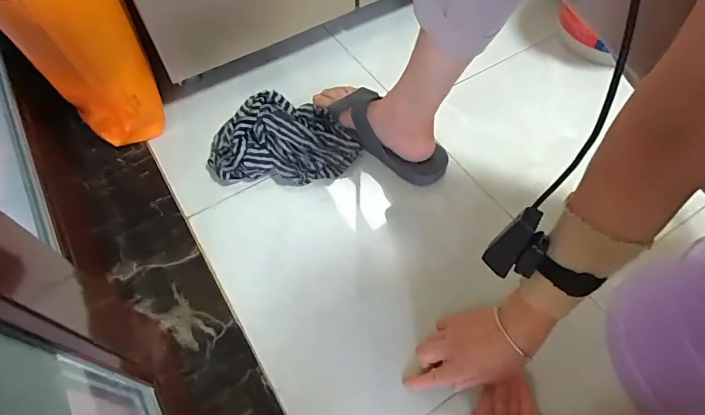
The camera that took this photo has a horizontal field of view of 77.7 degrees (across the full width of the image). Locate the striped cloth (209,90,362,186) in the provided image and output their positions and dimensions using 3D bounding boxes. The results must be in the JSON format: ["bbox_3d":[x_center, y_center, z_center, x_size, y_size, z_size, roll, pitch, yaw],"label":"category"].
[{"bbox_3d":[-0.106,-0.101,0.653,0.224,0.080,0.116,-11,60,-6],"label":"striped cloth"}]

